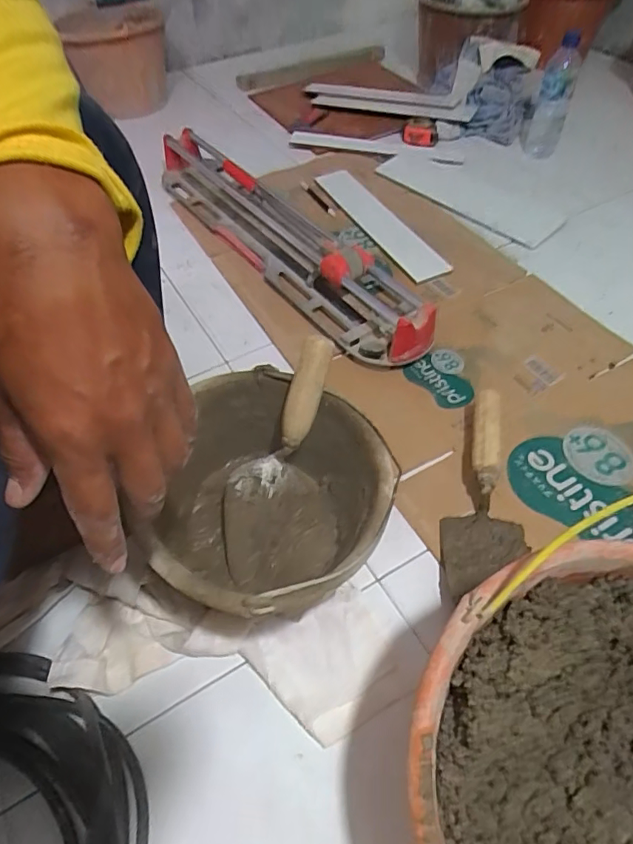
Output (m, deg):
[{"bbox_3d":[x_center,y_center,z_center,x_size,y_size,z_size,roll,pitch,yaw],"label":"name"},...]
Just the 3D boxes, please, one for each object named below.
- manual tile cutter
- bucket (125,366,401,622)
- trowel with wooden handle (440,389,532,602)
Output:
[{"bbox_3d":[-0.089,-0.349,0.954,0.112,0.093,0.791,-30,56,-20],"label":"manual tile cutter"},{"bbox_3d":[-0.047,0.098,0.541,0.224,0.167,0.235,-1,52,1],"label":"bucket"},{"bbox_3d":[0.201,0.076,0.625,0.090,0.054,0.262,9,65,9],"label":"trowel with wooden handle"}]

